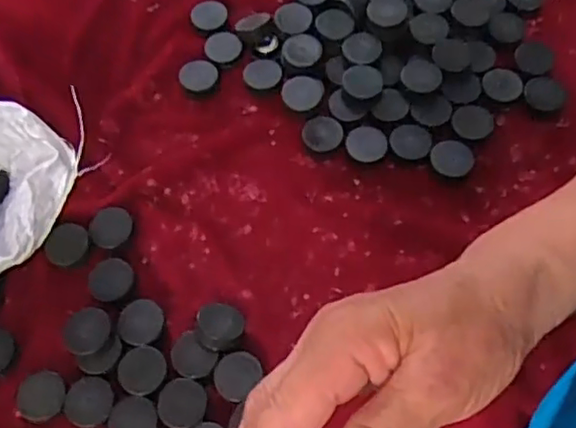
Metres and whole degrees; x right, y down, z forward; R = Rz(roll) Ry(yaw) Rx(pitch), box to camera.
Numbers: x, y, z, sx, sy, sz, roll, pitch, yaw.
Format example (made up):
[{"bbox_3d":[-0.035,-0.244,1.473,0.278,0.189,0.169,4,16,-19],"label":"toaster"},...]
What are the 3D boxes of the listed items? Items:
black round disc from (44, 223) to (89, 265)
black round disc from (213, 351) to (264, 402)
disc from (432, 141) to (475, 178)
[{"bbox_3d":[-0.166,0.023,0.479,0.033,0.006,0.031,0,66,1],"label":"black round disc"},{"bbox_3d":[-0.036,0.111,0.437,0.030,0.004,0.033,0,66,1],"label":"black round disc"},{"bbox_3d":[0.130,-0.045,0.504,0.033,0.007,0.029,7,66,4],"label":"disc"}]

